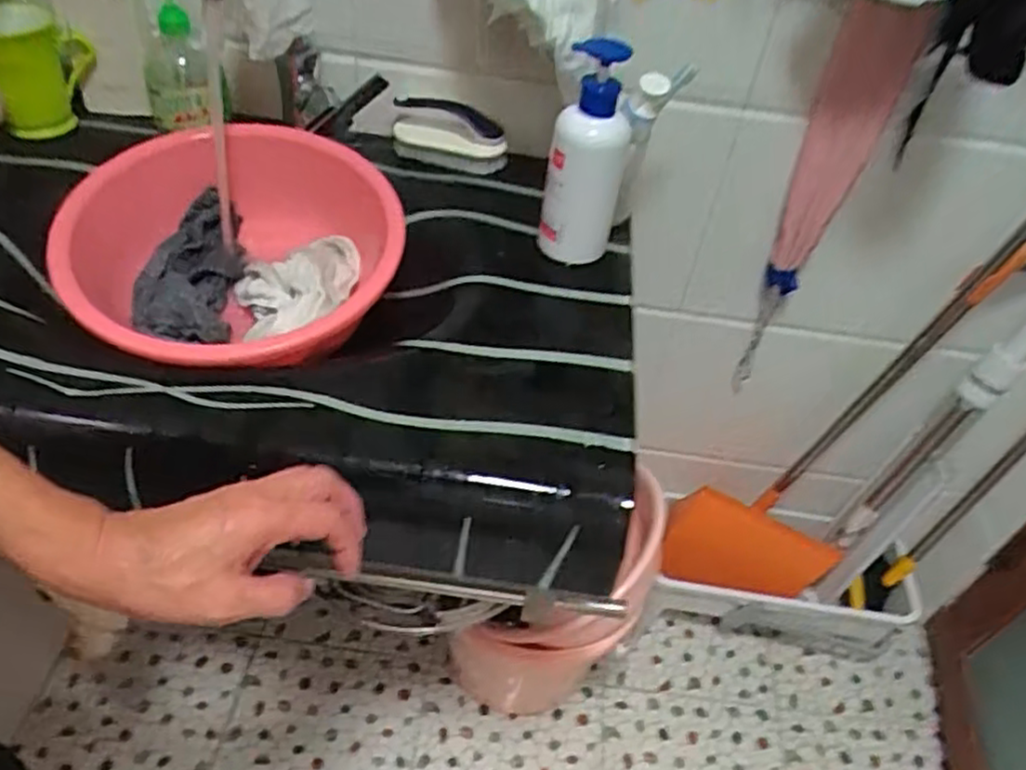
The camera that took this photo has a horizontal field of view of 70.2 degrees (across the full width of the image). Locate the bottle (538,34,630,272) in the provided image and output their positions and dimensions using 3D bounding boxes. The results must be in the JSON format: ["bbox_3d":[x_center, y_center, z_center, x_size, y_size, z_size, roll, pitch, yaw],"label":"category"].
[{"bbox_3d":[0.070,-0.217,0.702,0.072,0.201,0.071,13,45,6],"label":"bottle"}]

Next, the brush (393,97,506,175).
[{"bbox_3d":[-0.072,-0.290,0.835,0.126,0.069,0.056,1,46,-7],"label":"brush"}]

